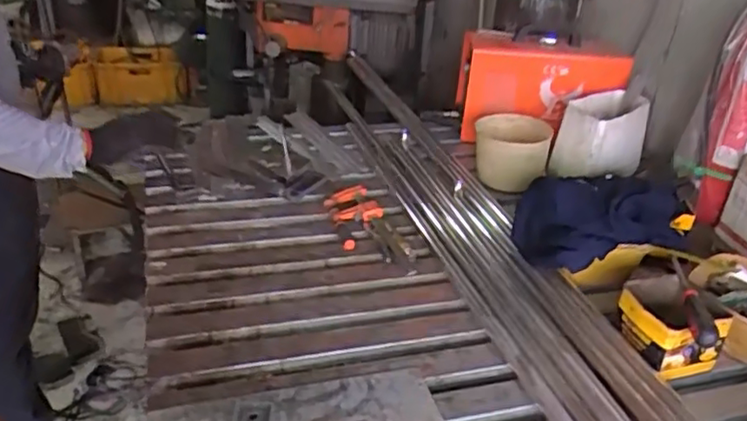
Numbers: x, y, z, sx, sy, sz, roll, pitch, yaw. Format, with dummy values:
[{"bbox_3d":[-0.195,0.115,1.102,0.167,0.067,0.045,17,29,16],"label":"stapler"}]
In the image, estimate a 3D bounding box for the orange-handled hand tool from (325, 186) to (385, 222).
[{"bbox_3d":[-0.043,-0.010,1.256,0.094,0.016,0.125,-10,32,-19],"label":"orange-handled hand tool"}]

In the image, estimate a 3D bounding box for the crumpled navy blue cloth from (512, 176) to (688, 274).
[{"bbox_3d":[0.377,0.023,1.056,0.281,0.125,0.132,10,29,8],"label":"crumpled navy blue cloth"}]

